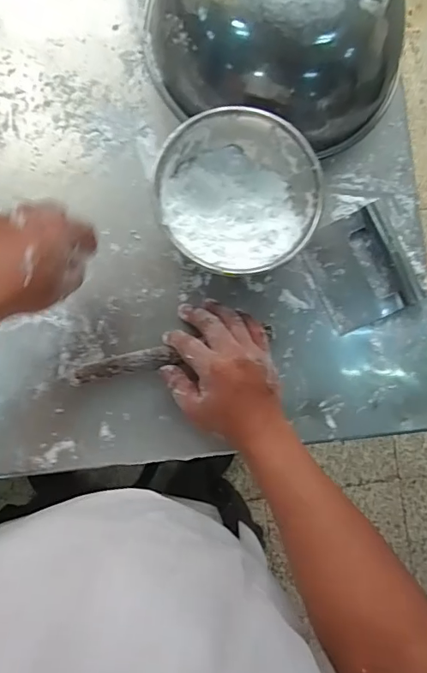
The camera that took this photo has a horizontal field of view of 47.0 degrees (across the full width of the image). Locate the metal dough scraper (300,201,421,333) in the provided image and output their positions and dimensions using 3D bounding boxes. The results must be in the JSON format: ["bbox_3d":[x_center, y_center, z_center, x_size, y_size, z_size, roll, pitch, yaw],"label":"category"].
[{"bbox_3d":[0.172,-0.080,0.568,0.110,0.016,0.124,-23,88,-7],"label":"metal dough scraper"}]

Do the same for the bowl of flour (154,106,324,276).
[{"bbox_3d":[0.023,-0.147,0.529,0.161,0.076,0.155,2,85,-5],"label":"bowl of flour"}]

